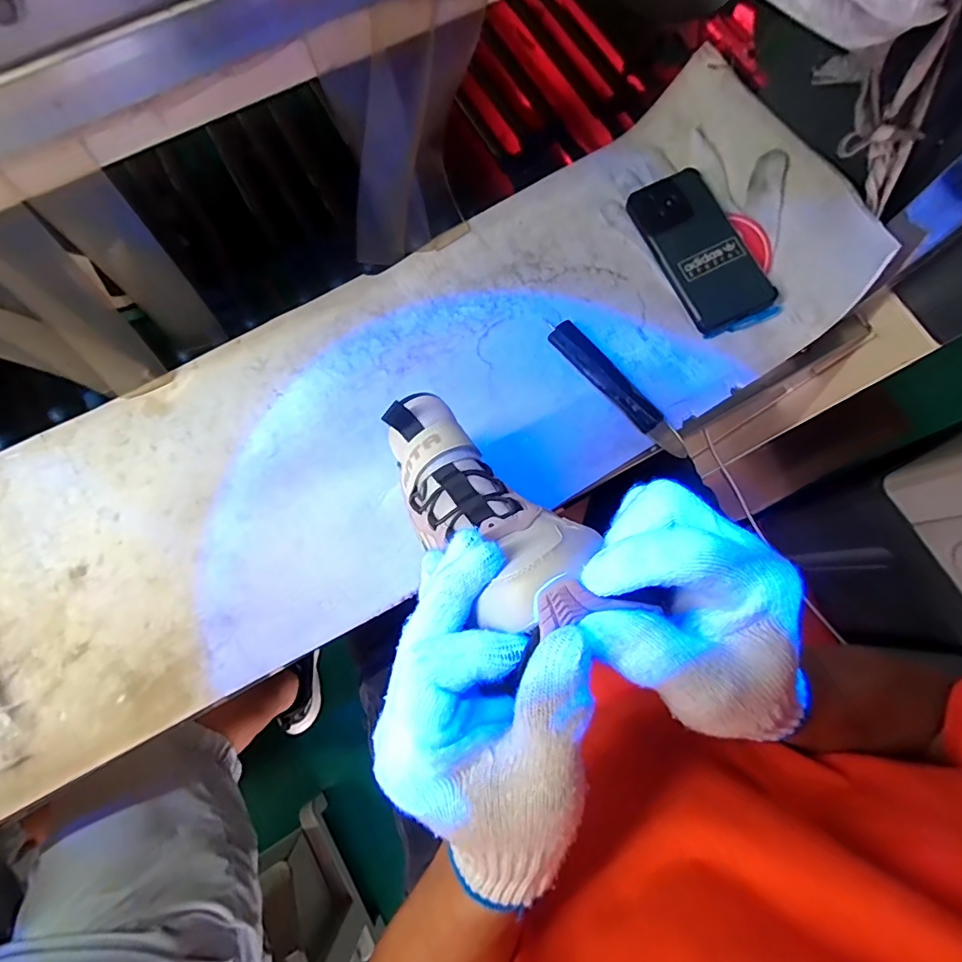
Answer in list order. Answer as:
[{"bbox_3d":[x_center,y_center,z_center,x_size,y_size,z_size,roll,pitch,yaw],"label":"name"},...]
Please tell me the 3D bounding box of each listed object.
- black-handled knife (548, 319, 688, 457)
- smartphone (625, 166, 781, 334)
[{"bbox_3d":[0.127,-0.086,0.474,0.029,0.016,0.167,-38,80,-8],"label":"black-handled knife"},{"bbox_3d":[0.214,-0.229,0.492,0.081,0.013,0.160,-25,79,1],"label":"smartphone"}]

